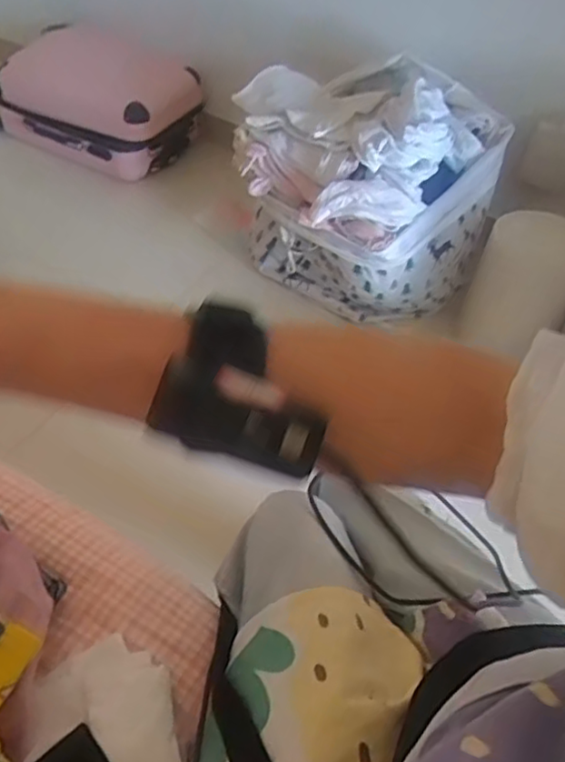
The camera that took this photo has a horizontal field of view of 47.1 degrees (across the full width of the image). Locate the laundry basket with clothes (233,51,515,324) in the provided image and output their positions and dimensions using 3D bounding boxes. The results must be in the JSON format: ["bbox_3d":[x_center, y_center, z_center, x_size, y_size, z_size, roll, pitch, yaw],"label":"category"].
[{"bbox_3d":[0.191,-0.444,1.551,0.509,0.546,0.479,-26,56,-27],"label":"laundry basket with clothes"}]

